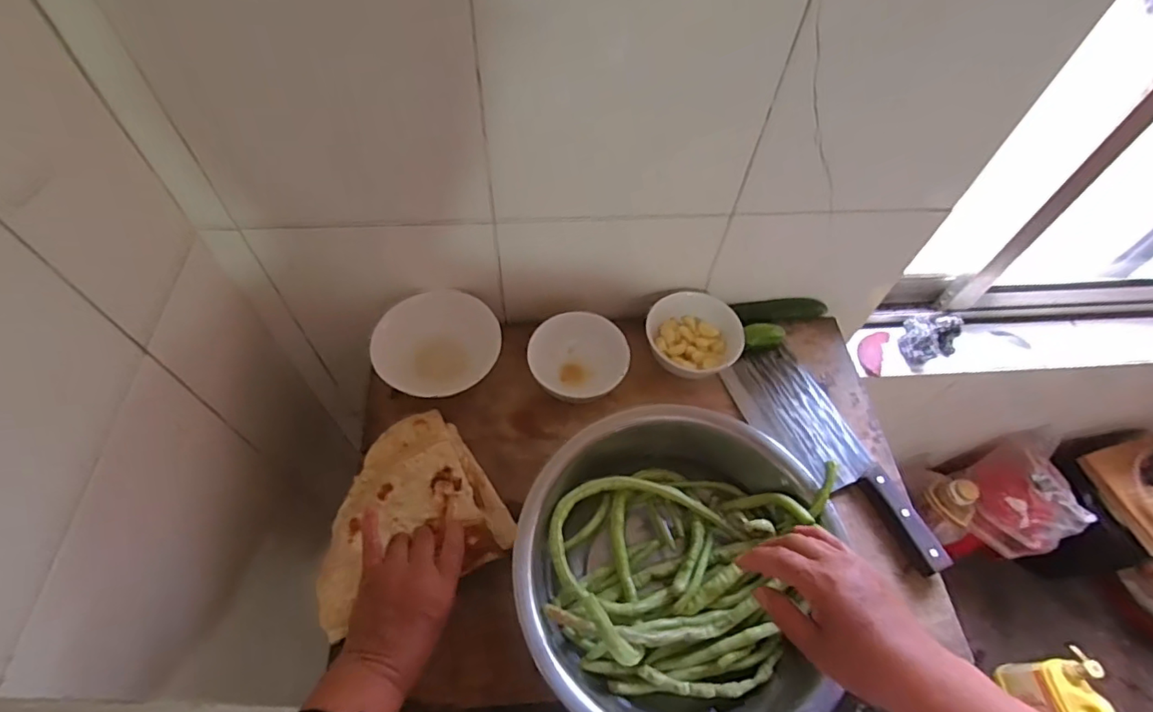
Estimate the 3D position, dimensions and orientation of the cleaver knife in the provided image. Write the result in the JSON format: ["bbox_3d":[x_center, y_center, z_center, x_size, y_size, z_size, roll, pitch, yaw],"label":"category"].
[{"bbox_3d":[0.277,0.105,0.603,0.102,0.027,0.279,-21,63,-16],"label":"cleaver knife"}]

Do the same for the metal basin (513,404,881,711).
[{"bbox_3d":[0.090,0.198,0.497,0.273,0.094,0.267,2,59,-3],"label":"metal basin"}]

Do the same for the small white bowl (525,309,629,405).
[{"bbox_3d":[0.001,0.002,0.623,0.107,0.046,0.092,-6,59,-7],"label":"small white bowl"}]

